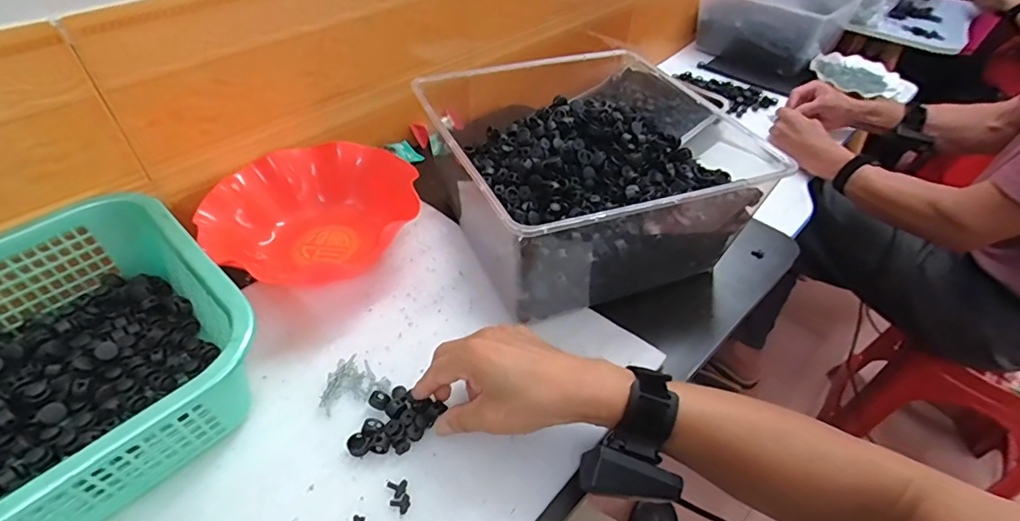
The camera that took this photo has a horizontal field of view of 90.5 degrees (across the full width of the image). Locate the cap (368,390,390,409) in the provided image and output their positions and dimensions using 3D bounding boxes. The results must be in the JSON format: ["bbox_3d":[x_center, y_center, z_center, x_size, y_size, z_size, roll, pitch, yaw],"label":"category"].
[{"bbox_3d":[-0.112,0.119,0.434,0.016,0.008,0.015,28,50,22],"label":"cap"}]

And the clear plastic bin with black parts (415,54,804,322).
[{"bbox_3d":[0.074,-0.107,0.572,0.289,0.138,0.317,-16,49,-18],"label":"clear plastic bin with black parts"}]

